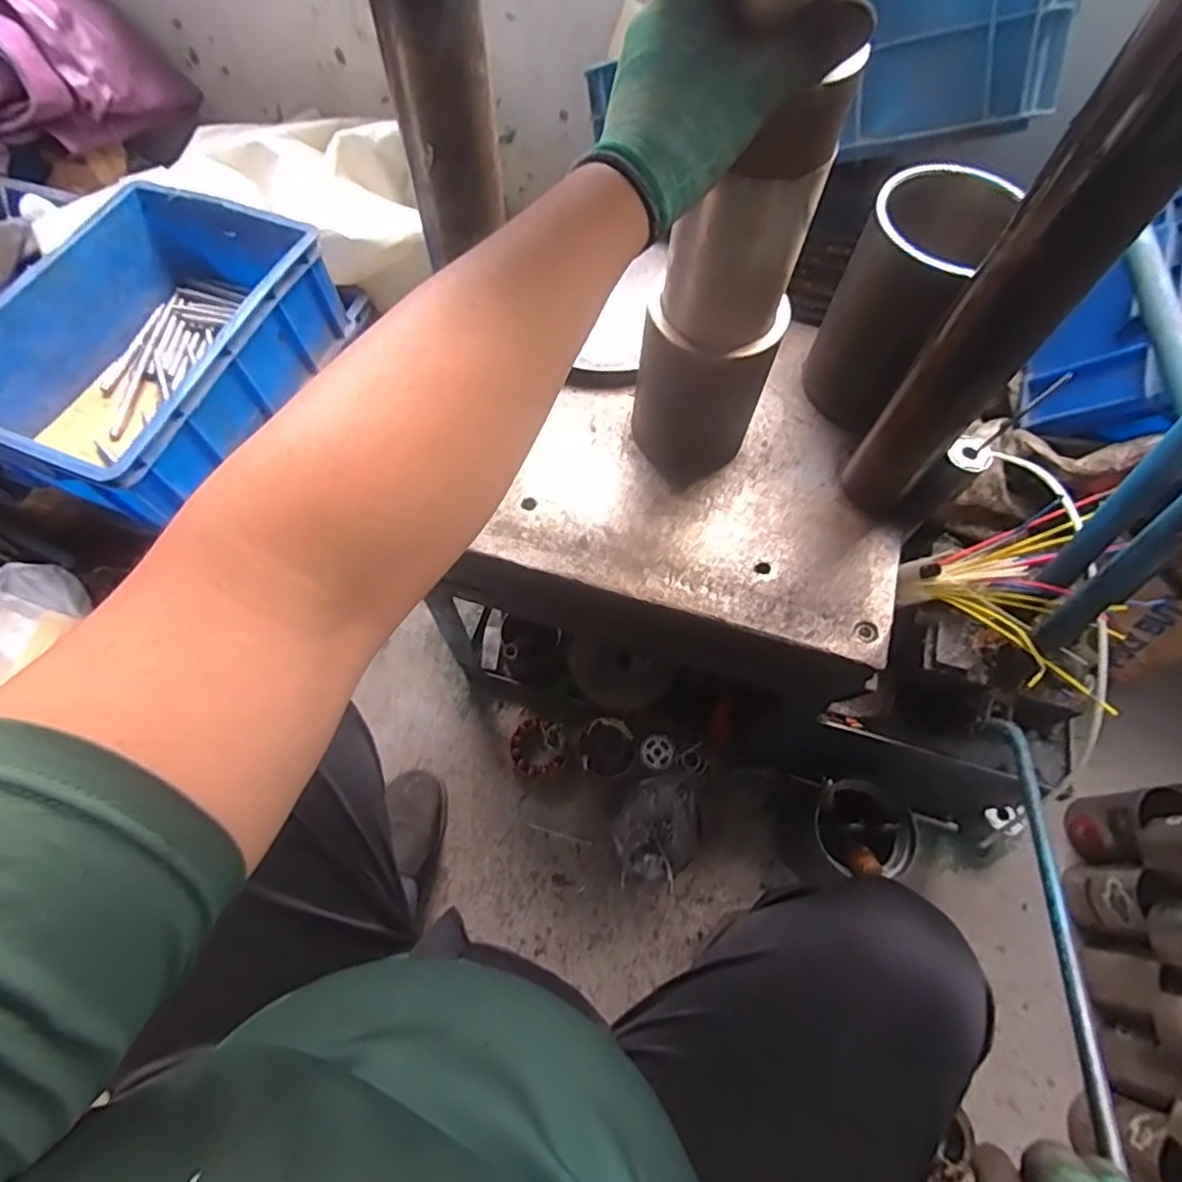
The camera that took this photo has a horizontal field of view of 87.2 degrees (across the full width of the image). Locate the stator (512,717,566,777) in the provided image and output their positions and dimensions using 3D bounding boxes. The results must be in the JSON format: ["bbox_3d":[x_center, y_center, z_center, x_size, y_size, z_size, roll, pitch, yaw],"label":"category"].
[{"bbox_3d":[-0.077,0.229,0.906,0.077,0.044,0.079,1,65,-1],"label":"stator"}]

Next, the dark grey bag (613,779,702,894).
[{"bbox_3d":[0.092,0.329,0.851,0.113,0.060,0.147,24,67,9],"label":"dark grey bag"}]

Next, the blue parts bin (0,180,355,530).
[{"bbox_3d":[-0.528,-0.291,0.760,0.287,0.148,0.396,21,67,8],"label":"blue parts bin"}]

